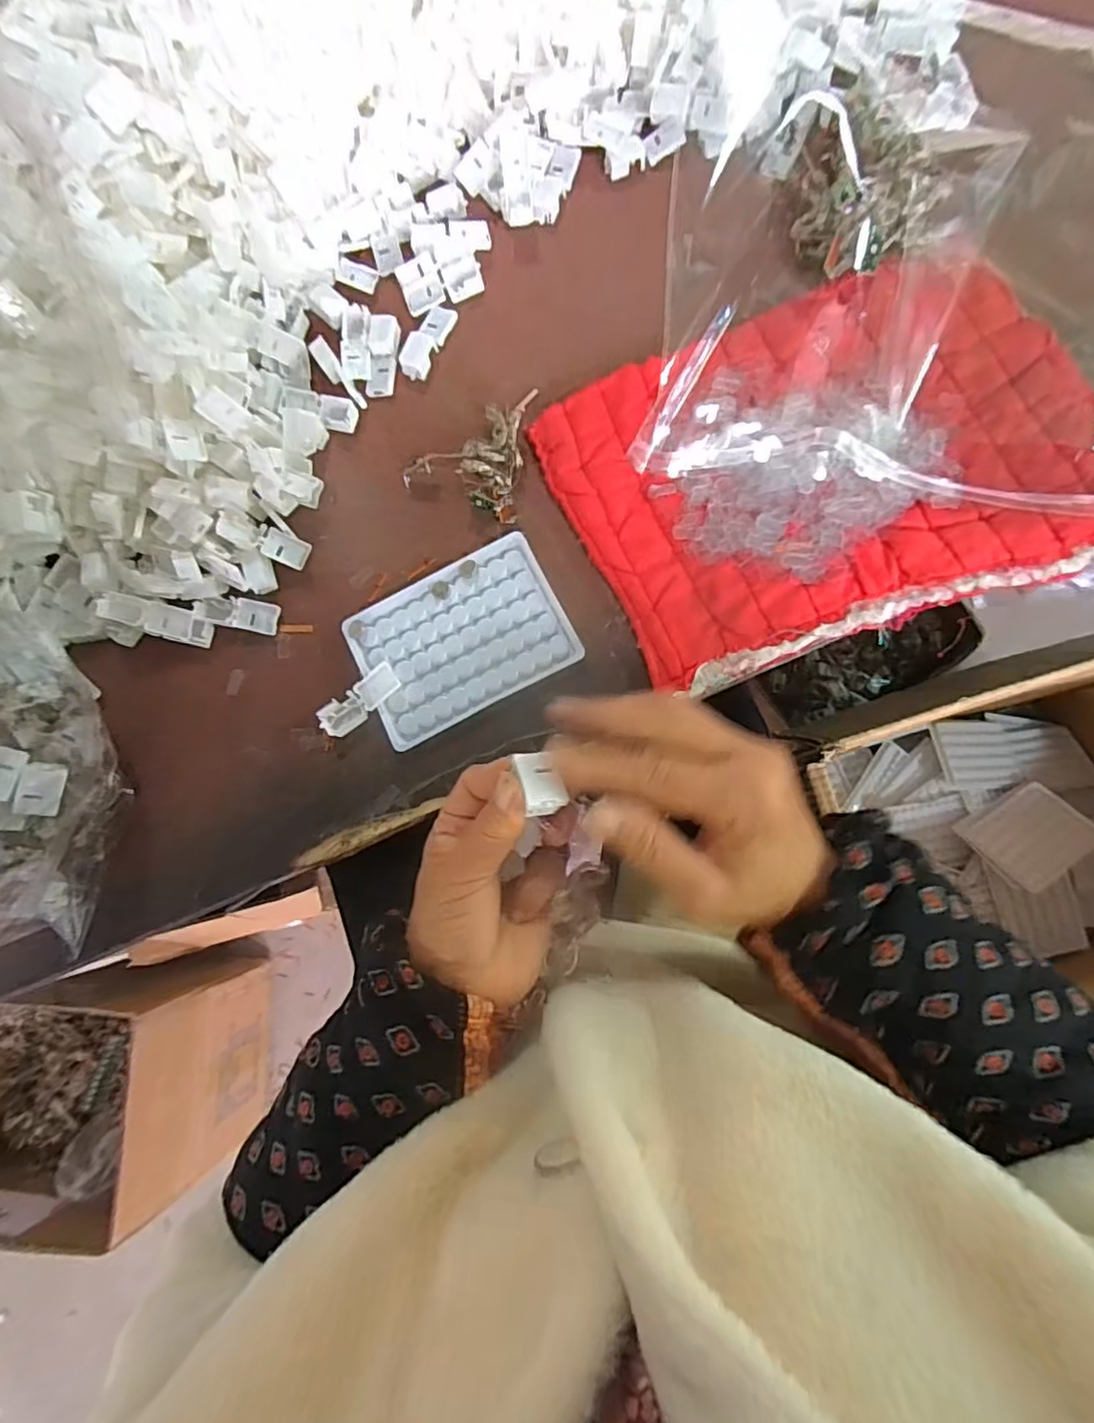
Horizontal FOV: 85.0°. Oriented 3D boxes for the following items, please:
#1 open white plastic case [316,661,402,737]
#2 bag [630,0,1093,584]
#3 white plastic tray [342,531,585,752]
[{"bbox_3d":[-0.116,-0.006,0.371,0.054,0.010,0.019,-37,79,0],"label":"open white plastic case"},{"bbox_3d":[0.228,-0.268,0.360,0.294,0.035,0.387,13,83,8],"label":"bag"},{"bbox_3d":[-0.053,-0.045,0.373,0.129,0.004,0.094,-27,79,2],"label":"white plastic tray"}]

